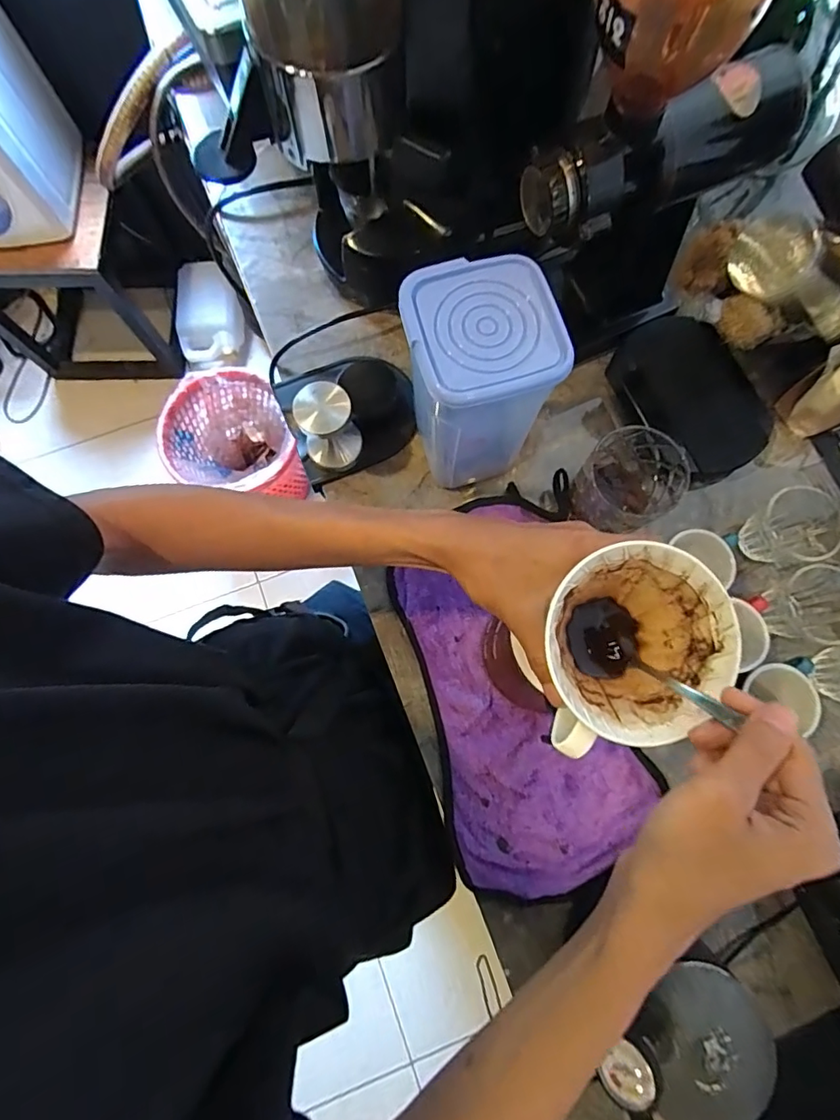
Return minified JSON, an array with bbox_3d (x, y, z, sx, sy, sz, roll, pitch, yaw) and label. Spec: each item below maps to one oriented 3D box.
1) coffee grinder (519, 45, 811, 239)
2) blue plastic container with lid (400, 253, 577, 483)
[{"bbox_3d":[0.192,-0.316,0.396,0.221,0.062,0.067,-22,78,-5],"label":"coffee grinder"},{"bbox_3d":[0.046,-0.133,0.444,0.108,0.194,0.124,-12,77,-3],"label":"blue plastic container with lid"}]

